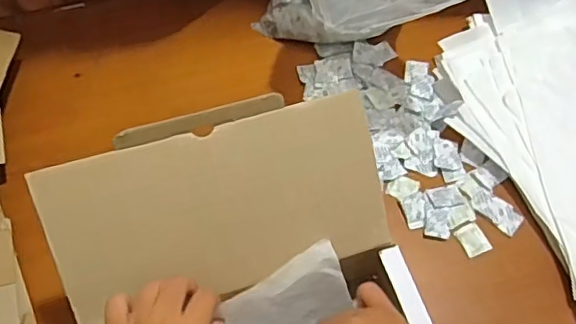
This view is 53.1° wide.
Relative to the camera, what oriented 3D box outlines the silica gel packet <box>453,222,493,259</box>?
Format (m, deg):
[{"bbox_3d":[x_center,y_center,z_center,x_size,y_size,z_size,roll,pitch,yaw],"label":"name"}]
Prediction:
[{"bbox_3d":[0.207,0.086,0.643,0.029,0.005,0.037,-19,63,-13],"label":"silica gel packet"}]

